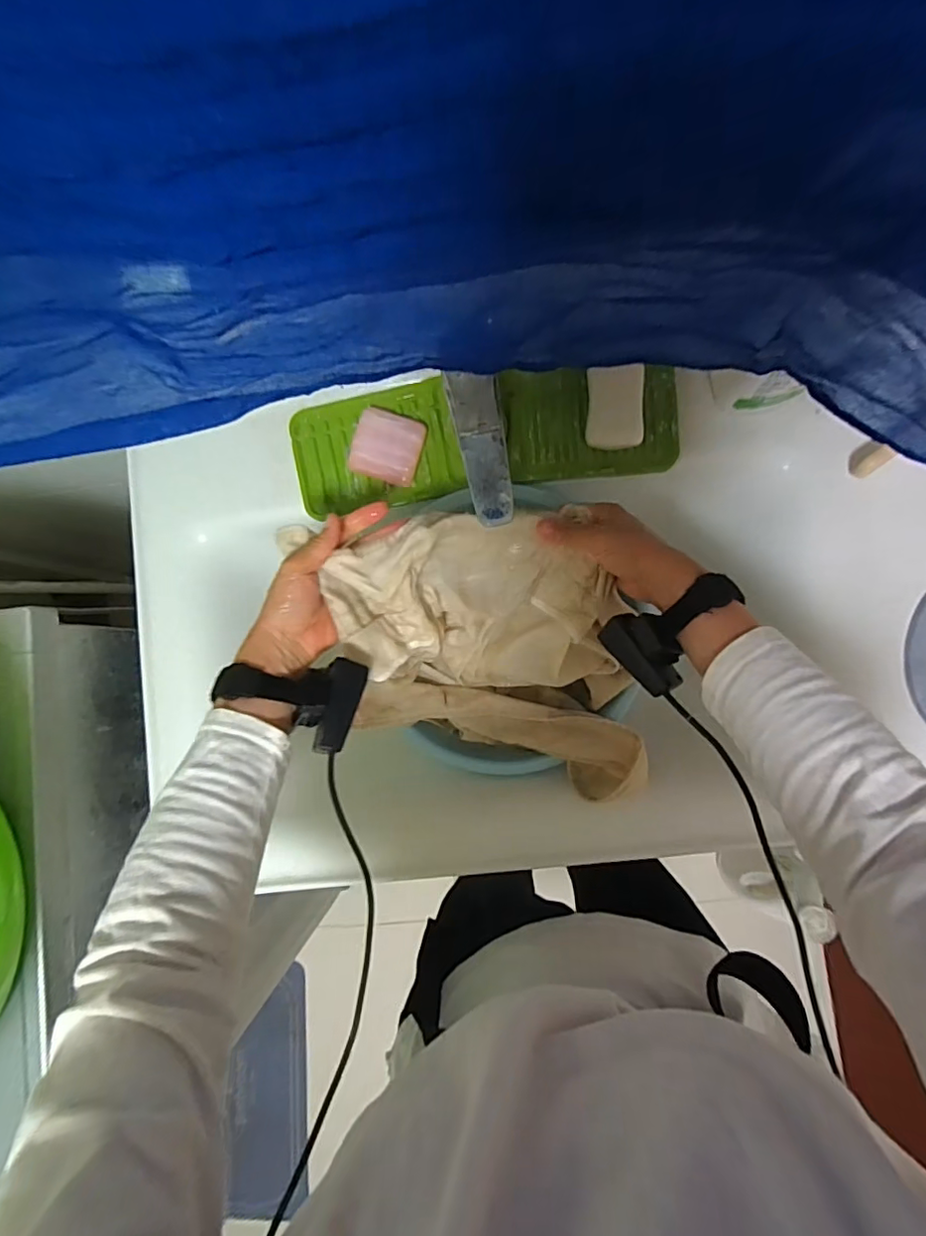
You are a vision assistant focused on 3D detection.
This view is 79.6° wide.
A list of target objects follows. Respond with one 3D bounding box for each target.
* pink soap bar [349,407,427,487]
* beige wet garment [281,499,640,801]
[{"bbox_3d":[-0.074,-0.172,0.556,0.065,0.034,0.067,14,87,5],"label":"pink soap bar"},{"bbox_3d":[0.019,0.047,0.503,0.247,0.158,0.262,-12,85,3],"label":"beige wet garment"}]

